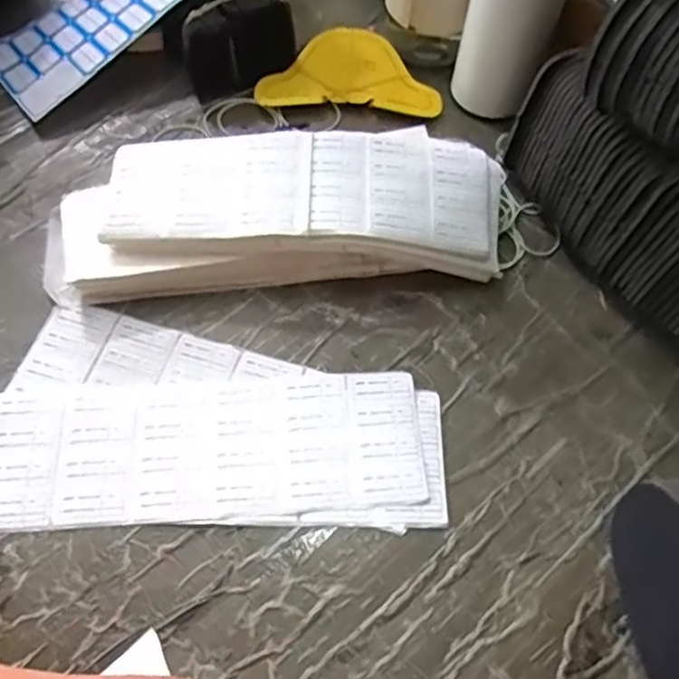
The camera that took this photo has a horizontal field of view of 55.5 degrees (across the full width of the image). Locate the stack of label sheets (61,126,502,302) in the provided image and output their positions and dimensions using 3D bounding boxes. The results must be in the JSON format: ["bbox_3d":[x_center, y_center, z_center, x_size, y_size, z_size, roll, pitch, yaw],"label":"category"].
[{"bbox_3d":[-0.041,-0.089,0.436,0.301,0.052,0.107,-3,61,-4],"label":"stack of label sheets"}]

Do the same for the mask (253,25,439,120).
[{"bbox_3d":[0.009,-0.219,0.527,0.142,0.019,0.084,4,61,0],"label":"mask"}]

